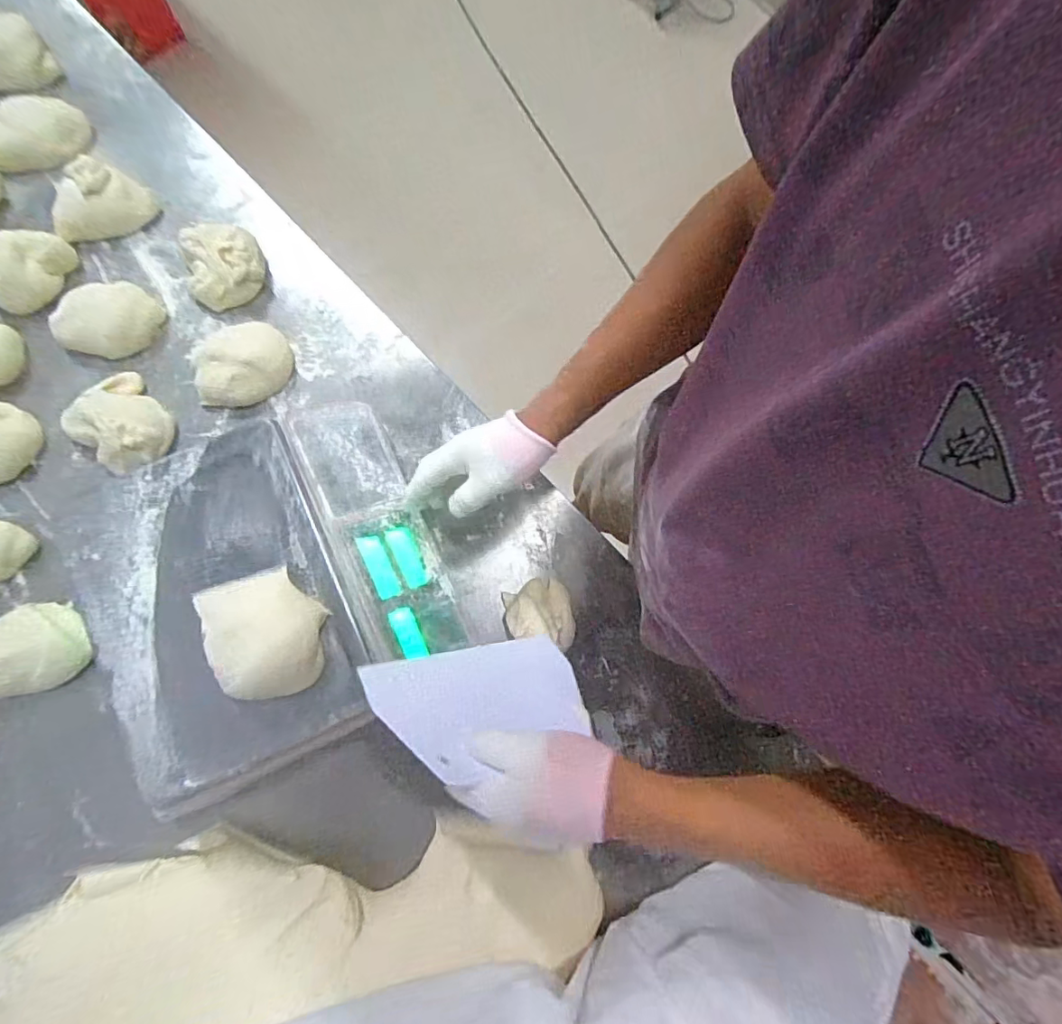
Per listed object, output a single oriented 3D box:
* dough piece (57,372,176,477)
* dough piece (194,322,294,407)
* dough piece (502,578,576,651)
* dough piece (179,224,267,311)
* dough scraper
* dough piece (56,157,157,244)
[{"bbox_3d":[-0.486,-0.103,0.608,0.097,0.046,0.126,-40,81,-7],"label":"dough piece"},{"bbox_3d":[-0.354,-0.182,0.633,0.120,0.038,0.098,-30,80,-5],"label":"dough piece"},{"bbox_3d":[0.009,0.116,0.596,0.076,0.055,0.080,-9,78,-1],"label":"dough piece"},{"bbox_3d":[-0.391,-0.315,0.651,0.097,0.047,0.098,0,78,1],"label":"dough piece"},{"bbox_3d":[-0.035,0.156,0.441,0.185,0.006,0.114,-2,32,-35],"label":"dough scraper"},{"bbox_3d":[-0.548,-0.398,0.667,0.119,0.042,0.081,-7,78,-1],"label":"dough piece"}]

